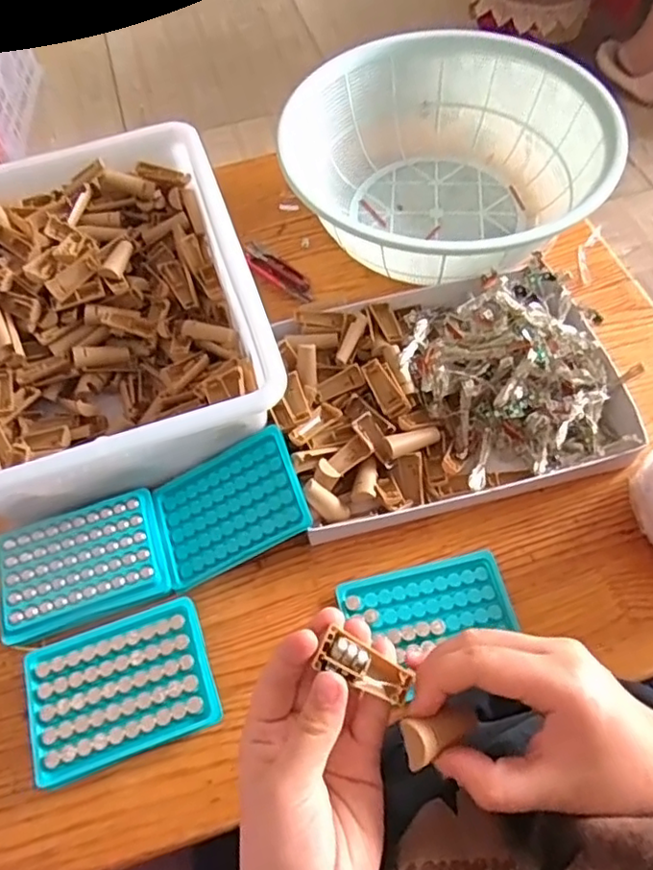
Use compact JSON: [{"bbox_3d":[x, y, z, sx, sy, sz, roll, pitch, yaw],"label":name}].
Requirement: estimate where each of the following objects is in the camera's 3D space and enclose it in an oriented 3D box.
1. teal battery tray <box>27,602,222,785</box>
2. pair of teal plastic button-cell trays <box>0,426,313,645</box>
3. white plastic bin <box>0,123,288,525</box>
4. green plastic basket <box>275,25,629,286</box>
[{"bbox_3d":[-0.152,0.186,0.448,0.129,0.013,0.095,-18,62,-7],"label":"teal battery tray"},{"bbox_3d":[-0.143,0.079,0.493,0.248,0.043,0.097,-19,62,-7],"label":"pair of teal plastic button-cell trays"},{"bbox_3d":[-0.220,-0.119,0.568,0.286,0.096,0.361,-18,62,-7],"label":"white plastic bin"},{"bbox_3d":[0.120,-0.288,0.648,0.289,0.119,0.303,-1,61,2],"label":"green plastic basket"}]

